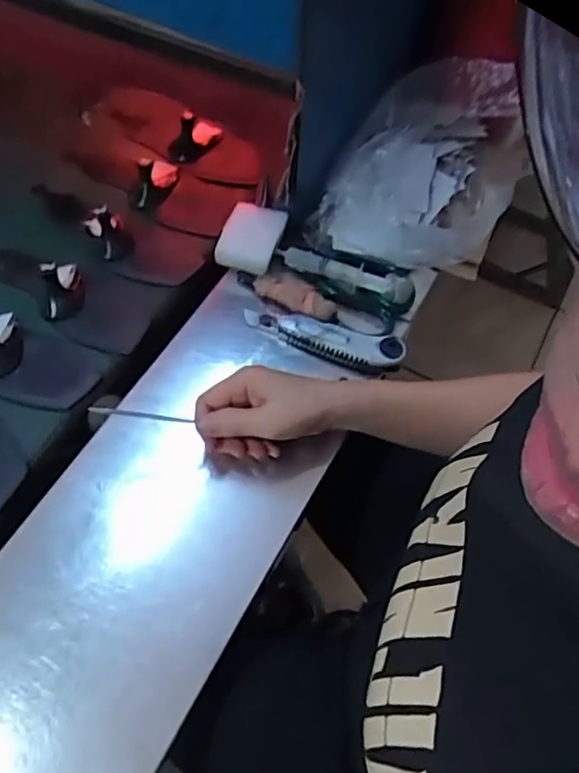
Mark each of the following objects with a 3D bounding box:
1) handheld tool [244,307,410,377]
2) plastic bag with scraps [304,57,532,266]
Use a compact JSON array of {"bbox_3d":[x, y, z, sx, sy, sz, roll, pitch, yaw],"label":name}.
[{"bbox_3d":[0.032,-0.045,0.577,0.160,0.017,0.041,12,61,5],"label":"handheld tool"},{"bbox_3d":[0.164,-0.256,0.662,0.170,0.096,0.293,25,63,12],"label":"plastic bag with scraps"}]

